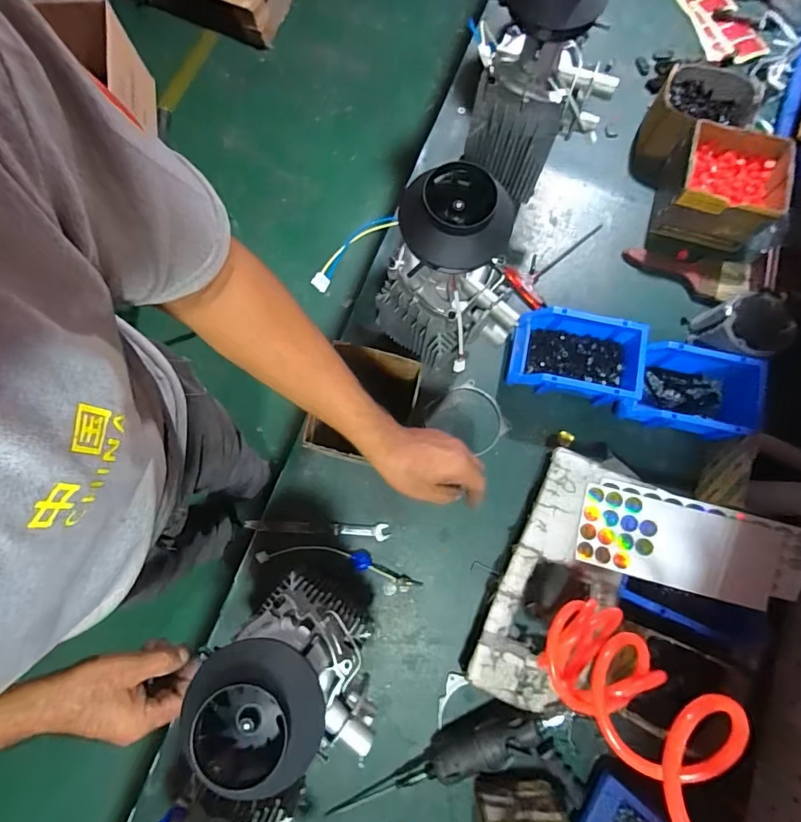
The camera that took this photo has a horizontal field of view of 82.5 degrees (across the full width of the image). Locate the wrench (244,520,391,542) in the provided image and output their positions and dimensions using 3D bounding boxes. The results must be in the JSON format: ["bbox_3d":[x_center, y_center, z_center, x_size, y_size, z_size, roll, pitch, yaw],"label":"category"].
[{"bbox_3d":[-0.121,0.173,0.663,0.205,0.008,0.023,2,80,-1],"label":"wrench"}]

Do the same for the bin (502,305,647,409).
[{"bbox_3d":[0.262,-0.079,0.685,0.189,0.077,0.113,12,80,1],"label":"bin"}]

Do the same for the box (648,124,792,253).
[{"bbox_3d":[0.507,-0.354,0.728,0.156,0.101,0.149,16,80,1],"label":"box"}]

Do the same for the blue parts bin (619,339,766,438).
[{"bbox_3d":[0.423,-0.027,0.674,0.181,0.080,0.118,14,80,1],"label":"blue parts bin"}]

